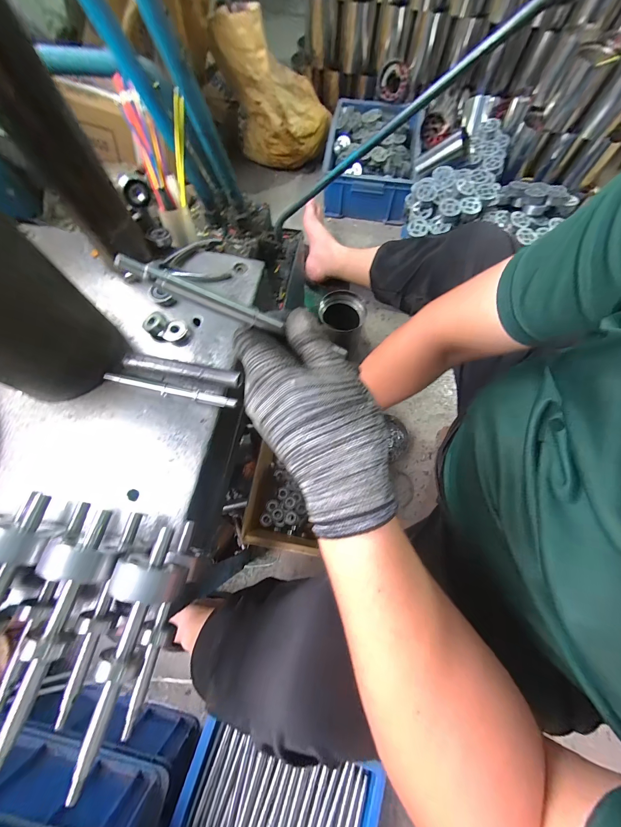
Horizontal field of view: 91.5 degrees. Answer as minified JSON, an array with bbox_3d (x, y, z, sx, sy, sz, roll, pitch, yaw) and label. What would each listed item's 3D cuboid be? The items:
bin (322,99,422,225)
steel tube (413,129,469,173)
[{"bbox_3d":[0.212,-0.897,1.061,0.292,0.157,0.425,9,71,3],"label":"bin"},{"bbox_3d":[0.382,-0.774,0.895,0.153,0.058,0.051,-9,66,35],"label":"steel tube"}]

